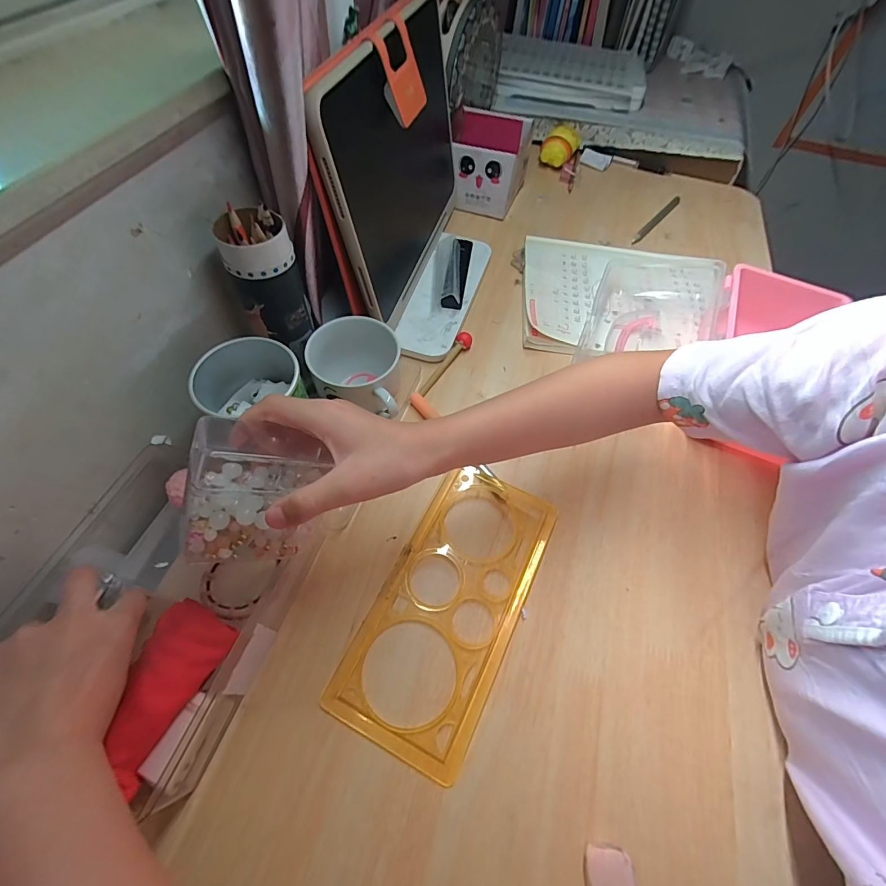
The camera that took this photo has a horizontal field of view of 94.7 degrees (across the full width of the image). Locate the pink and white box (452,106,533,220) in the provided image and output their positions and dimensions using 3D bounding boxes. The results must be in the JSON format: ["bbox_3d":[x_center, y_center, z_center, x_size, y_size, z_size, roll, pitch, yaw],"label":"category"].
[{"bbox_3d":[0.062,-0.383,0.564,0.092,0.087,0.103,16,60,7],"label":"pink and white box"}]

